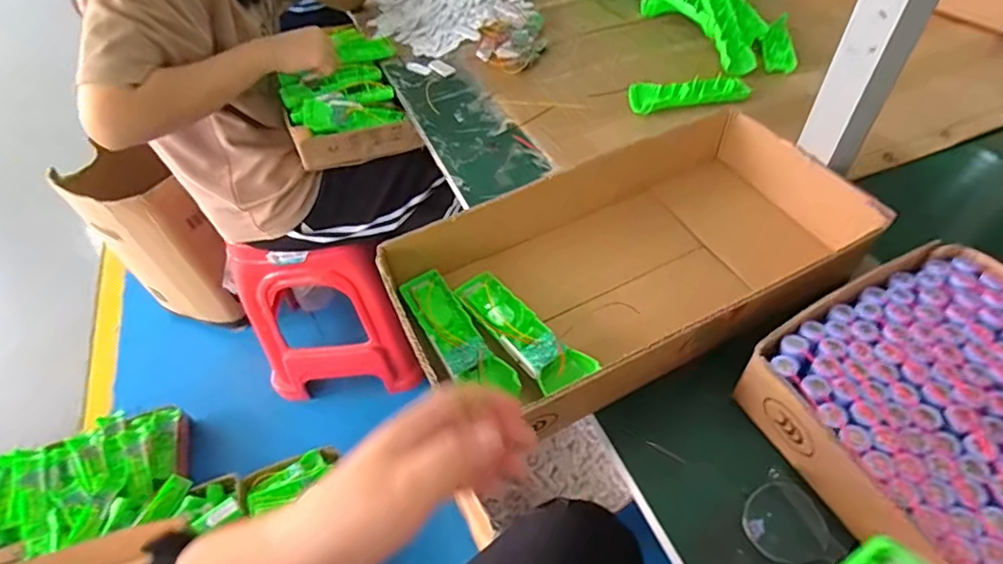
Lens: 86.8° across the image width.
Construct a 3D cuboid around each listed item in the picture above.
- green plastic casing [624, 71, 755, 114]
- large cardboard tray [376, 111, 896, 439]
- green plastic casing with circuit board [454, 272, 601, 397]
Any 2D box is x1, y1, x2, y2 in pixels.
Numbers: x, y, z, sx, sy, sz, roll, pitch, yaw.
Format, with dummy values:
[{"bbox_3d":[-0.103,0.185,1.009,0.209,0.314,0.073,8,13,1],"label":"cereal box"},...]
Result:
[{"bbox_3d":[0.257,-0.260,0.730,0.163,0.022,0.048,-10,48,-7],"label":"green plastic casing"},{"bbox_3d":[0.127,-0.018,0.508,0.423,0.099,0.214,-21,50,-16],"label":"large cardboard tray"},{"bbox_3d":[0.016,0.045,0.485,0.049,0.027,0.153,-28,52,-22],"label":"green plastic casing with circuit board"}]

